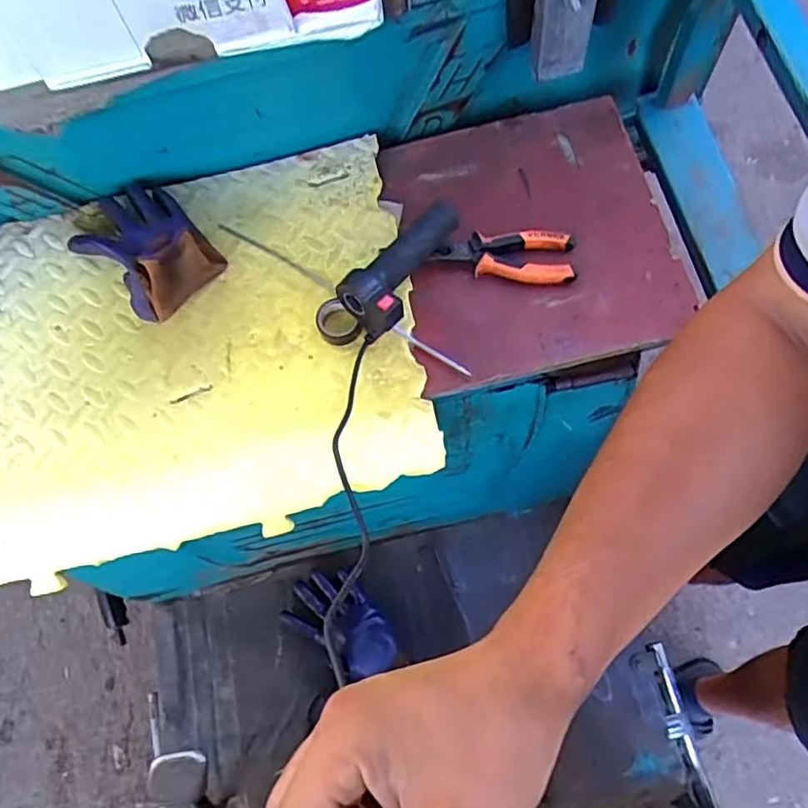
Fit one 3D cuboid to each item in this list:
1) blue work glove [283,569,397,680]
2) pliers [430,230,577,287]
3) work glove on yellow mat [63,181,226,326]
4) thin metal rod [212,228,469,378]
[{"bbox_3d":[-0.087,0.323,0.914,0.183,0.035,0.109,34,73,15],"label":"blue work glove"},{"bbox_3d":[0.102,-0.149,0.630,0.139,0.022,0.052,2,68,3],"label":"pliers"},{"bbox_3d":[-0.273,-0.171,0.648,0.178,0.058,0.112,41,75,17],"label":"work glove on yellow mat"},{"bbox_3d":[-0.067,-0.114,0.632,0.313,0.011,0.012,32,73,14],"label":"thin metal rod"}]

